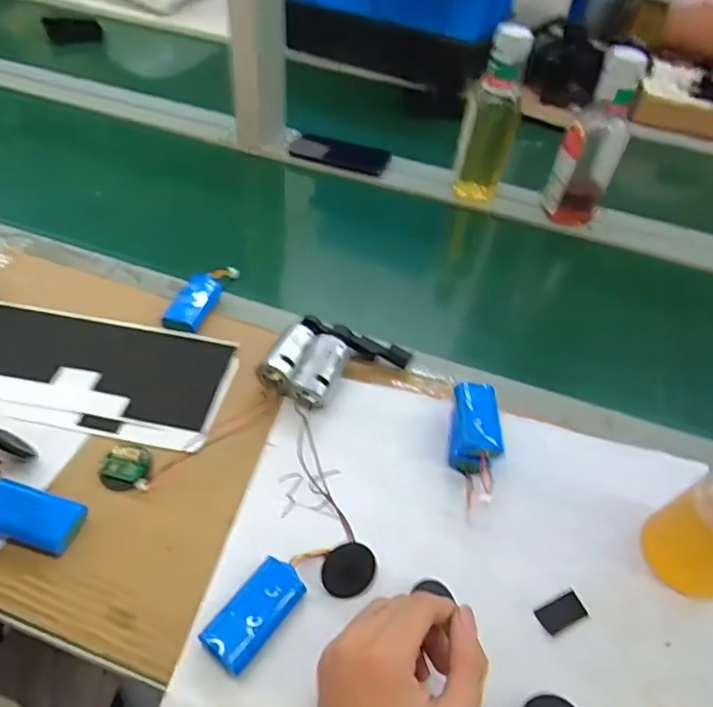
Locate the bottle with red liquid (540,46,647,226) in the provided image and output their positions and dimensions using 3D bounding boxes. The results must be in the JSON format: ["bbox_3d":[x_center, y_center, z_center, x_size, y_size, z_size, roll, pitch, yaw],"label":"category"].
[{"bbox_3d":[0.304,-0.268,0.702,0.070,0.214,0.084,22,47,13],"label":"bottle with red liquid"}]

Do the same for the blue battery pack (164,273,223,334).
[{"bbox_3d":[-0.160,-0.051,0.548,0.037,0.014,0.075,14,48,6],"label":"blue battery pack"}]

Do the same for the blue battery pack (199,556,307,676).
[{"bbox_3d":[-0.066,0.168,0.355,0.034,0.021,0.068,31,51,20],"label":"blue battery pack"}]

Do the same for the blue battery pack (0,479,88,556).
[{"bbox_3d":[-0.228,0.116,0.385,0.071,0.022,0.035,16,48,8],"label":"blue battery pack"}]

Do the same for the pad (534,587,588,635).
[{"bbox_3d":[0.143,0.178,0.378,0.035,0.004,0.019,-17,52,-21],"label":"pad"}]

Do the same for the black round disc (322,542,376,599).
[{"bbox_3d":[-0.005,0.149,0.377,0.037,0.004,0.034,-13,83,-10],"label":"black round disc"}]

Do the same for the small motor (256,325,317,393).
[{"bbox_3d":[-0.062,0.005,0.497,0.030,0.031,0.067,19,48,11],"label":"small motor"}]

